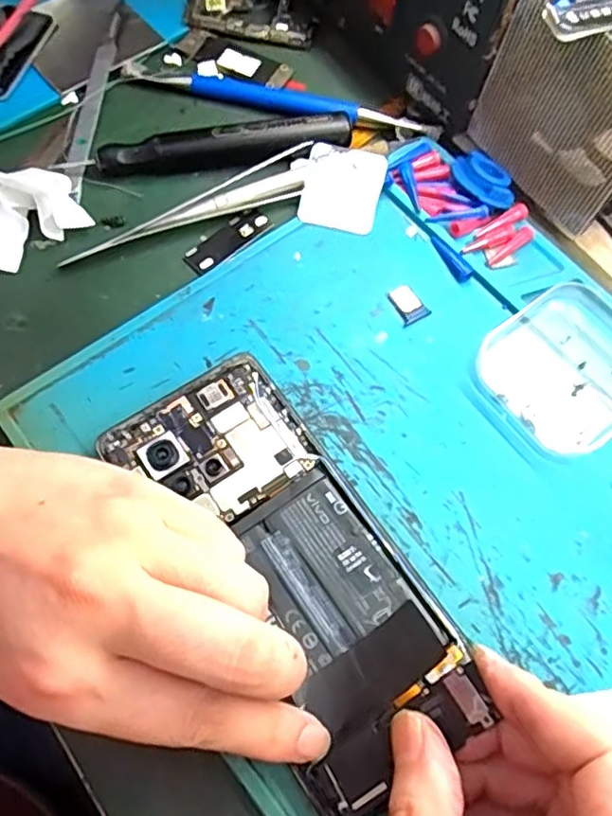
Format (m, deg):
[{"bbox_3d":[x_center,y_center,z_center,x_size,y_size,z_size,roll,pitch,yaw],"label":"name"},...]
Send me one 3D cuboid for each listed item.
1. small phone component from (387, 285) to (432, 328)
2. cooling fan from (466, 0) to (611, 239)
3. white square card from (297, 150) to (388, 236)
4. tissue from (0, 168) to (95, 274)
[{"bbox_3d":[0.046,-0.048,0.278,0.014,0.004,0.019,-29,71,-12],"label":"small phone component"},{"bbox_3d":[0.118,-0.129,0.267,0.025,0.080,0.080,-36,73,-14],"label":"cooling fan"},{"bbox_3d":[0.018,-0.106,0.297,0.037,0.004,0.040,12,86,-1],"label":"white square card"},{"bbox_3d":[-0.131,-0.086,0.277,0.050,0.024,0.038,8,68,2],"label":"tissue"}]

